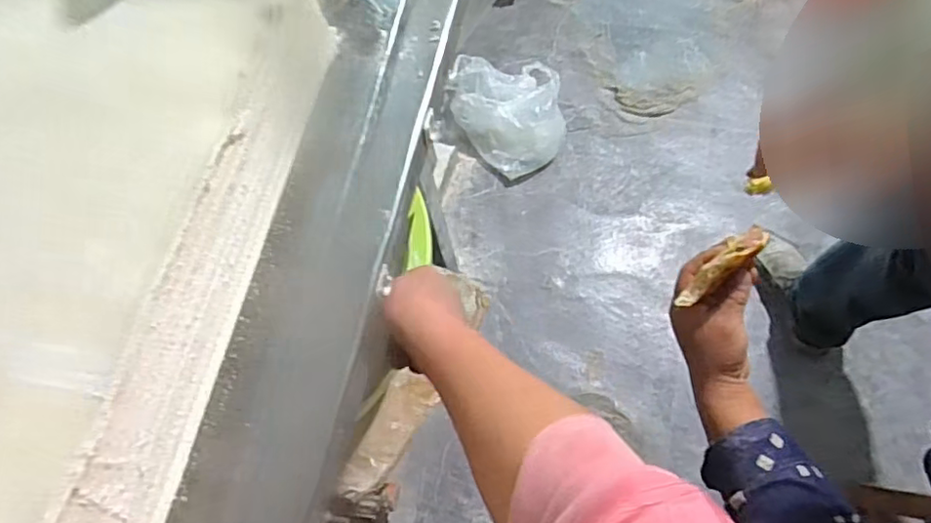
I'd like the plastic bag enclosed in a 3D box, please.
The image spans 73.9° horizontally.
[{"bbox_3d":[0.094,-0.328,1.353,0.235,0.113,0.264,-7,66,3],"label":"plastic bag"}]

